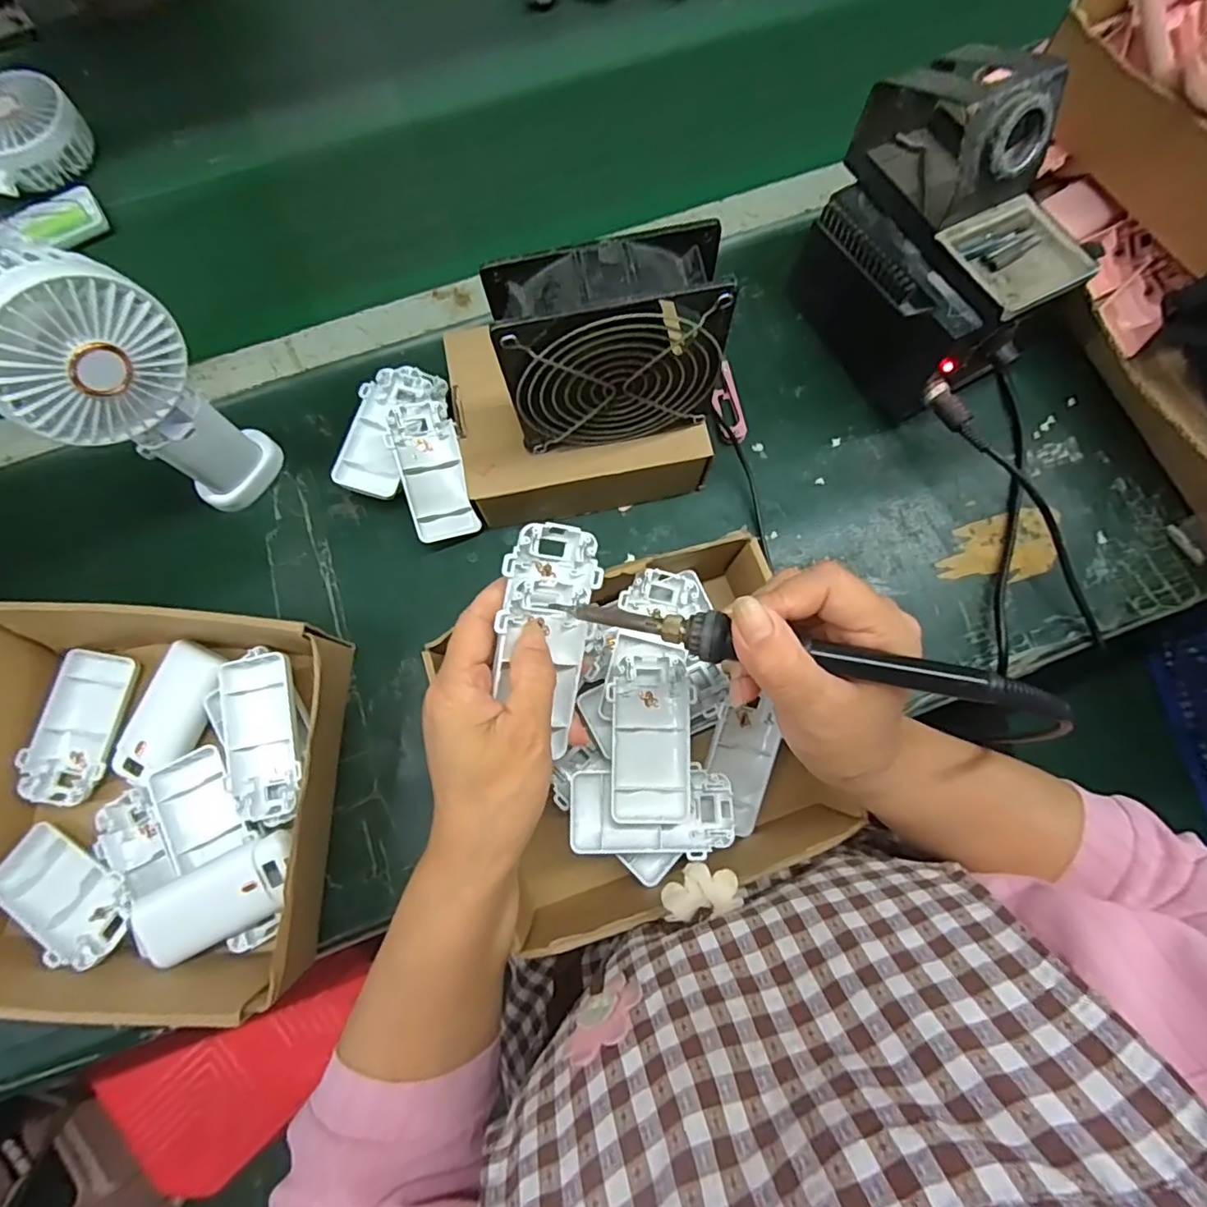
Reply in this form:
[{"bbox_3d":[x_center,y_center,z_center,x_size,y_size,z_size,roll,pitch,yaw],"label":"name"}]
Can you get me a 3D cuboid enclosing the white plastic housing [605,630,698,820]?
[{"bbox_3d":[0.028,0.071,0.344,0.048,0.018,0.107,-3,78,-2],"label":"white plastic housing"}]

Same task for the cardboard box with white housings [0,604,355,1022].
[{"bbox_3d":[-0.270,0.114,0.347,0.213,0.068,0.198,2,76,0],"label":"cardboard box with white housings"}]

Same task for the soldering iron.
[{"bbox_3d":[0.078,0.024,0.247,0.205,0.016,0.024,11,76,17],"label":"soldering iron"}]

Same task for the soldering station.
[{"bbox_3d":[0.219,-0.239,0.390,0.107,0.158,0.173,-30,78,-7],"label":"soldering station"}]

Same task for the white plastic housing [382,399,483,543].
[{"bbox_3d":[-0.122,-0.095,0.413,0.042,0.019,0.102,-15,86,-23],"label":"white plastic housing"}]

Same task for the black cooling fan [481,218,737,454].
[{"bbox_3d":[0.003,-0.141,0.330,0.117,0.114,0.044,-10,78,-4],"label":"black cooling fan"}]

